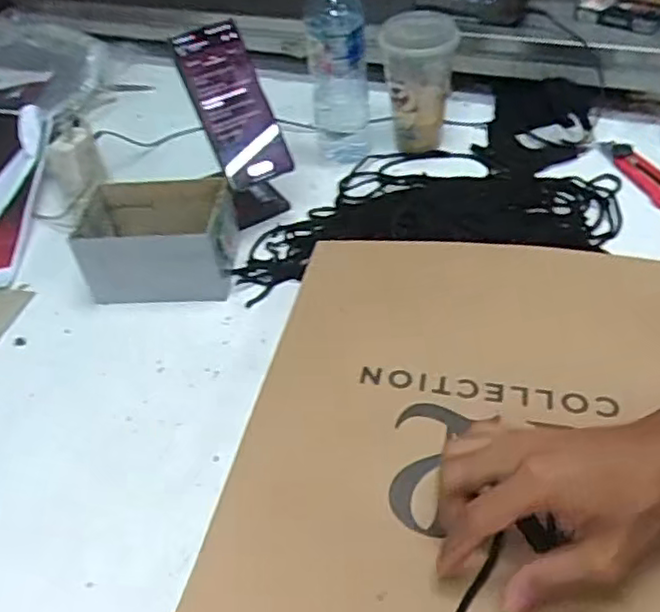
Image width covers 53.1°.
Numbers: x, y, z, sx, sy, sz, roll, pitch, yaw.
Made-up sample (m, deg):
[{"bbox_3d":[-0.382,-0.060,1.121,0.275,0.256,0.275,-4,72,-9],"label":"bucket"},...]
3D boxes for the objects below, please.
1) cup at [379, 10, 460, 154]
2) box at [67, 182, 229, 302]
[{"bbox_3d":[0.103,-0.264,0.783,0.084,0.143,0.089,-5,44,2],"label":"cup"},{"bbox_3d":[-0.172,-0.067,0.670,0.146,0.081,0.111,-2,44,5],"label":"box"}]

